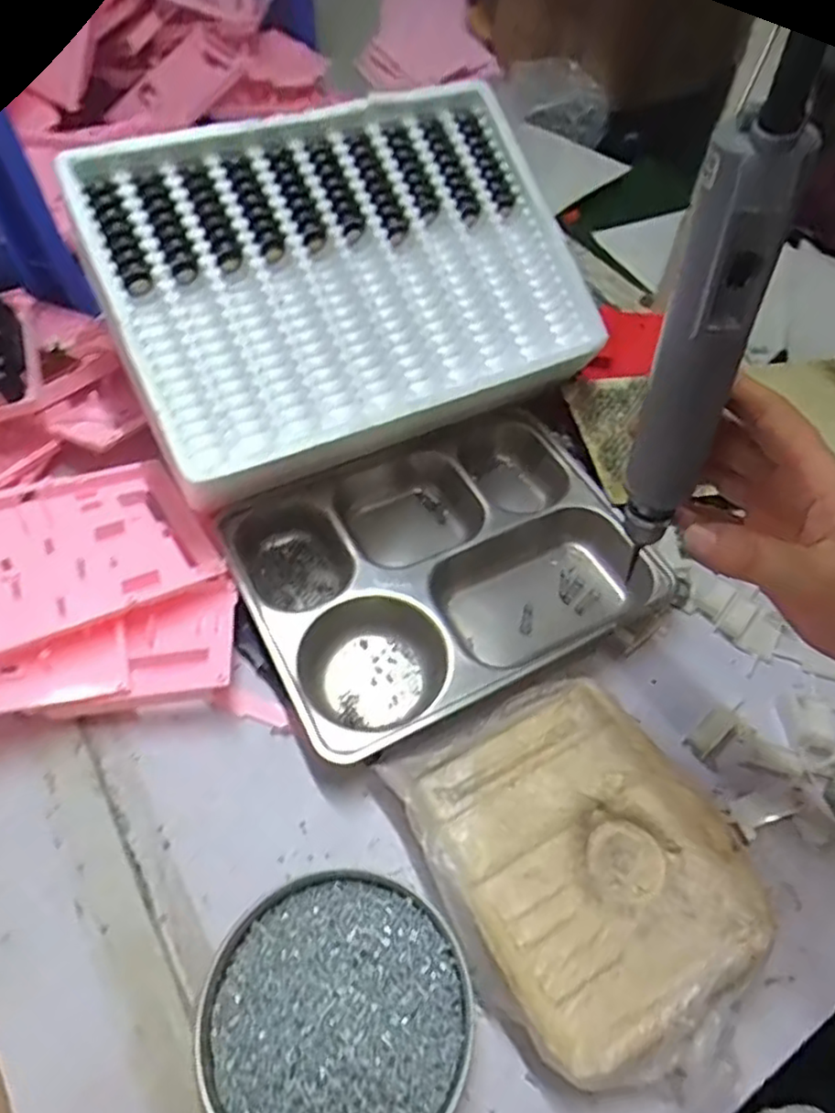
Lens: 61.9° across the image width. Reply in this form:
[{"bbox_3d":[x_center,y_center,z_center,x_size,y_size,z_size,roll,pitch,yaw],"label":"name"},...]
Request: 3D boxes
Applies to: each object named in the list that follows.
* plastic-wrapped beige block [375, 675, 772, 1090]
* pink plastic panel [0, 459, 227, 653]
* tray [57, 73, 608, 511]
[{"bbox_3d":[0.093,0.173,0.405,0.151,0.038,0.191,-25,60,-19],"label":"plastic-wrapped beige block"},{"bbox_3d":[-0.236,-0.007,0.489,0.161,0.019,0.122,-19,61,-33],"label":"pink plastic panel"},{"bbox_3d":[-0.050,-0.215,0.521,0.353,0.042,0.266,-24,88,-18],"label":"tray"}]

